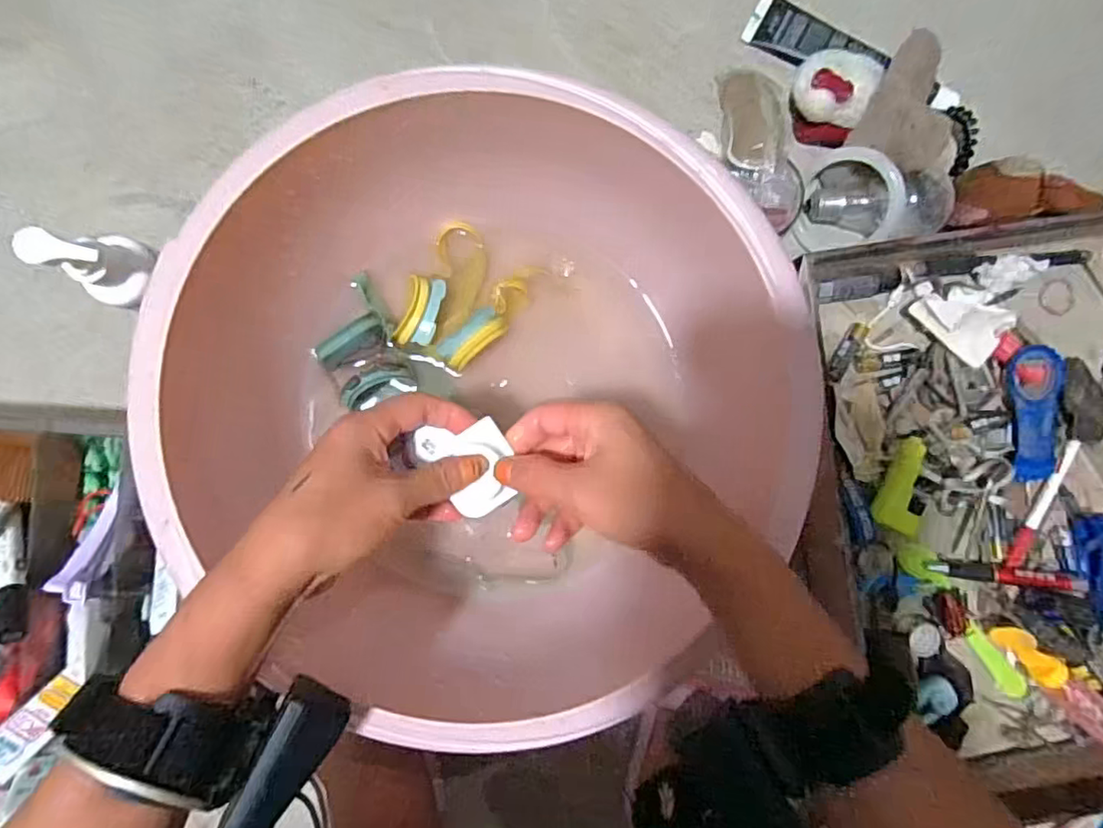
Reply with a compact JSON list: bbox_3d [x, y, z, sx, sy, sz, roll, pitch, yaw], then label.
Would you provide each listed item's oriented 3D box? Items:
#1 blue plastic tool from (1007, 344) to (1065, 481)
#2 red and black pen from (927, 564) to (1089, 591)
[{"bbox_3d":[0.382,0.000,0.469,0.036,0.018,0.104,-4,90,-2],"label":"blue plastic tool"},{"bbox_3d":[0.363,0.129,0.474,0.120,0.012,0.014,7,90,-2],"label":"red and black pen"}]

